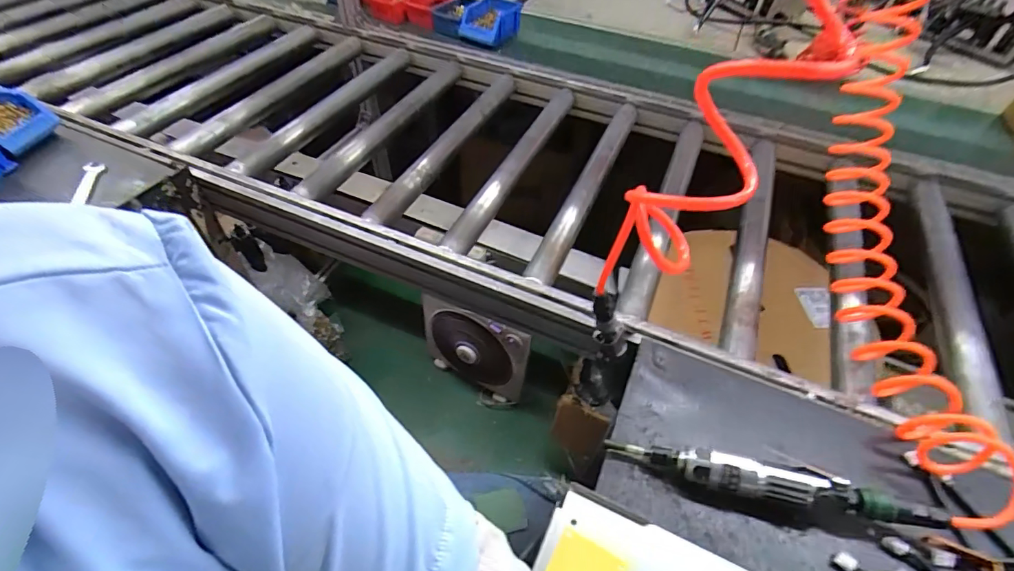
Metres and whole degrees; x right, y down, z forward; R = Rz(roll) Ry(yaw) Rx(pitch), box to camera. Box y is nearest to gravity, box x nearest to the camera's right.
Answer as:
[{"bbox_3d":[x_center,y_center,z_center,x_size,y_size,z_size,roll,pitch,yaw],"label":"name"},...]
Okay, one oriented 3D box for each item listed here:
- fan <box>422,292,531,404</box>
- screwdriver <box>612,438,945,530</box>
[{"bbox_3d":[-0.095,0.172,1.230,0.309,0.319,0.052,22,52,15],"label":"fan"},{"bbox_3d":[0.252,0.195,0.453,0.292,0.051,0.032,11,50,6],"label":"screwdriver"}]

